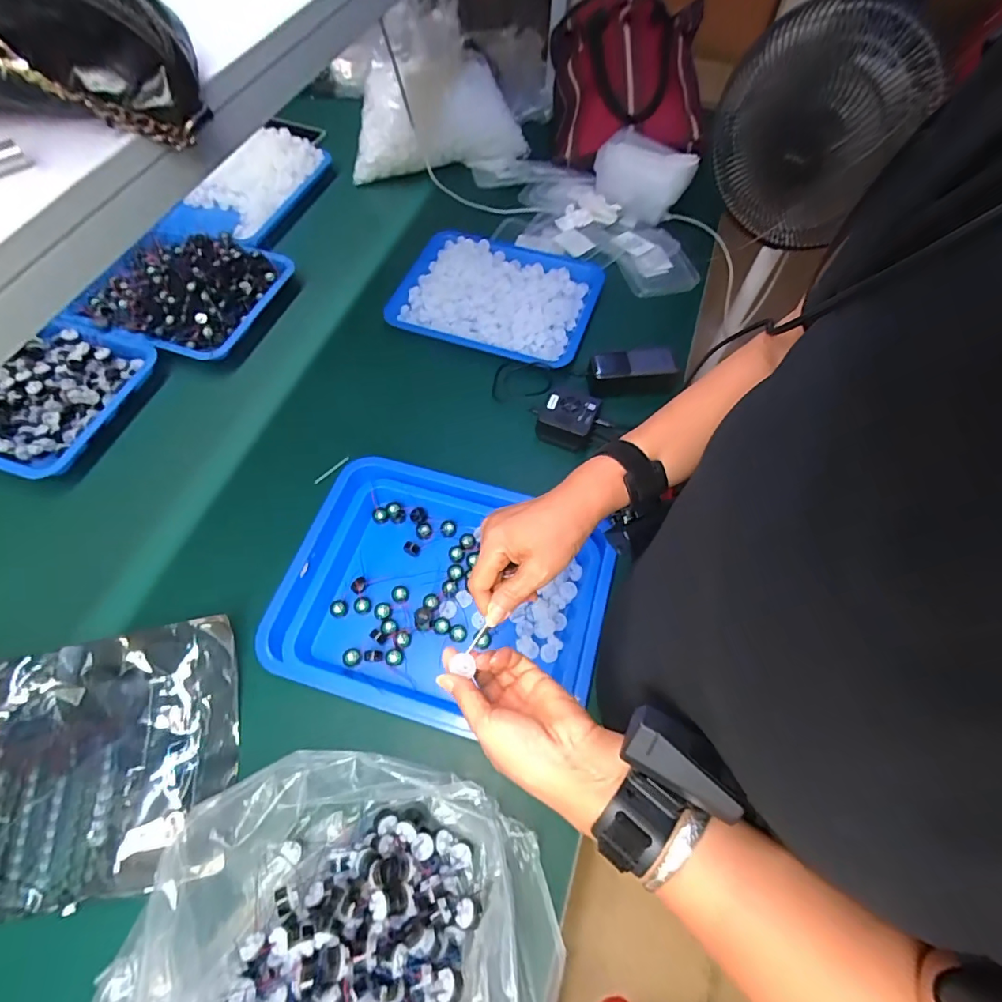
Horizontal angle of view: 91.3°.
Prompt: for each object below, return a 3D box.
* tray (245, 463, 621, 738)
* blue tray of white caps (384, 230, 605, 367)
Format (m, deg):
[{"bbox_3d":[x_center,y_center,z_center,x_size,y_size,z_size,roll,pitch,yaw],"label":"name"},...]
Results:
[{"bbox_3d":[-0.074,0.101,0.589,0.385,0.062,0.292,14,63,5],"label":"tray"},{"bbox_3d":[-0.006,-0.356,0.826,0.327,0.034,0.246,16,64,6],"label":"blue tray of white caps"}]

